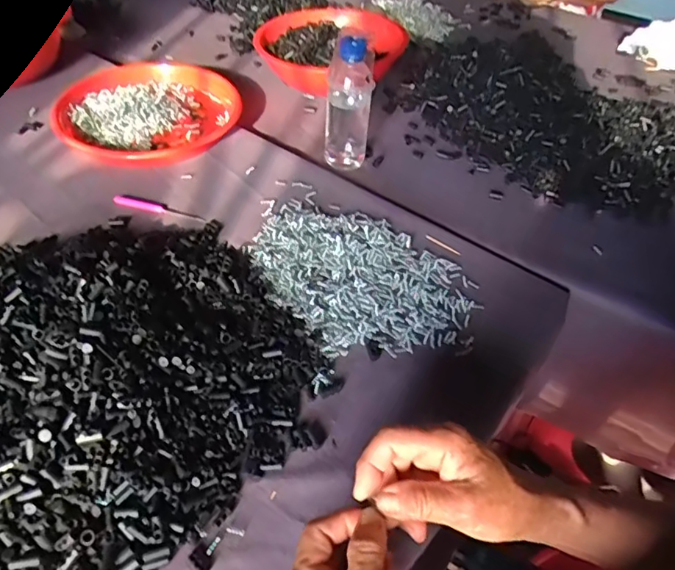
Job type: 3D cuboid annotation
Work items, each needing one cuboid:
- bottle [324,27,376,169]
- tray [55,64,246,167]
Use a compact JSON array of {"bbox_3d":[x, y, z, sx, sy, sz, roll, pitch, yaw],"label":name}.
[{"bbox_3d":[0.015,-0.240,0.676,0.057,0.166,0.057,4,47,-2],"label":"bottle"},{"bbox_3d":[-0.272,-0.247,0.740,0.244,0.038,0.241,11,47,5],"label":"tray"}]

